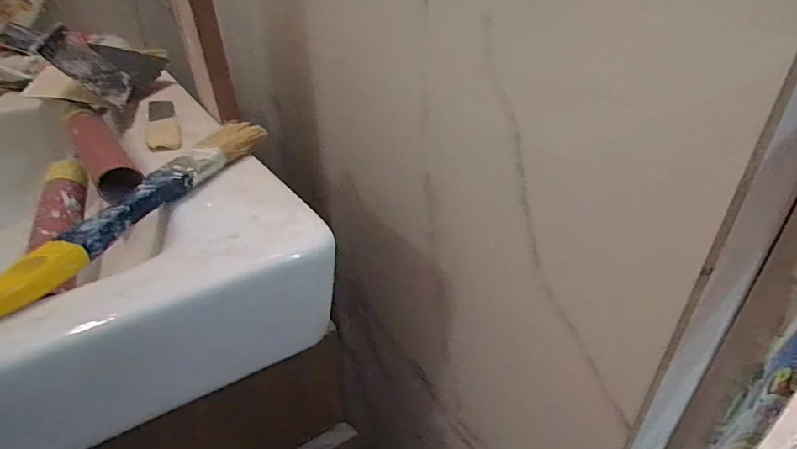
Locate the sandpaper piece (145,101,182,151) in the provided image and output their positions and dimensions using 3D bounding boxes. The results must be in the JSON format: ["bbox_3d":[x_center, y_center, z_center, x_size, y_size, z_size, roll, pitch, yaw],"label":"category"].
[{"bbox_3d":[-0.169,-0.074,0.351,0.022,0.005,0.107,-12,35,-18],"label":"sandpaper piece"}]

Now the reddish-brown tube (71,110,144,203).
[{"bbox_3d":[-0.184,-0.045,0.301,0.023,0.020,0.104,-24,40,-32],"label":"reddish-brown tube"}]

